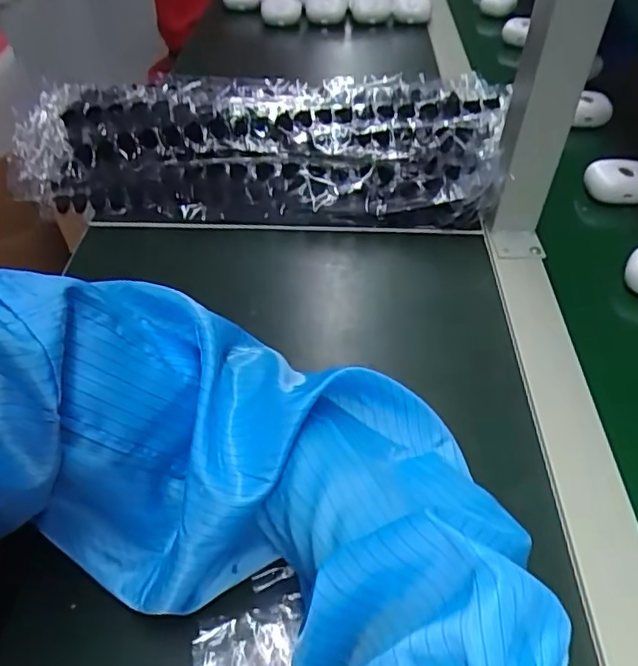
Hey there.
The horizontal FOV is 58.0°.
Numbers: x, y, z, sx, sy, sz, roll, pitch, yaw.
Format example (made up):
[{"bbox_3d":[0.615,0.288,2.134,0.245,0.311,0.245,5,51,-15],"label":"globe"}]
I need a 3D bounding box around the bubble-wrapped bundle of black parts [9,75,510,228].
[{"bbox_3d":[-0.048,-0.172,0.518,0.439,0.054,0.160,0,74,0],"label":"bubble-wrapped bundle of black parts"}]

